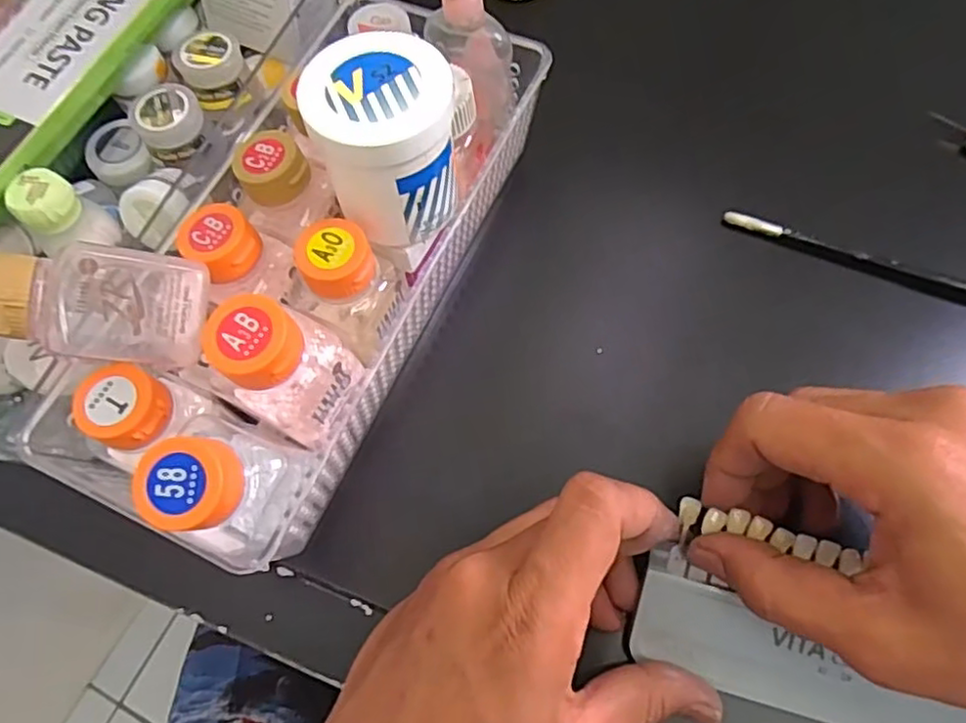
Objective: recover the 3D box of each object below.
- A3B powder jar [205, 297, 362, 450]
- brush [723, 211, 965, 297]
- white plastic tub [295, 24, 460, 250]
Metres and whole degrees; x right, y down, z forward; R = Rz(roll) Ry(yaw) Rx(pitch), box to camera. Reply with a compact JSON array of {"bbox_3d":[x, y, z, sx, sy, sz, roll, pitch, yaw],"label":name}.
[{"bbox_3d":[-0.072,0.002,0.245,0.035,0.061,0.042,28,71,13],"label":"A3B powder jar"},{"bbox_3d":[0.214,-0.043,0.322,0.189,0.010,0.008,21,69,11],"label":"brush"},{"bbox_3d":[-0.036,-0.084,0.261,0.052,0.058,0.058,-18,67,-6],"label":"white plastic tub"}]

